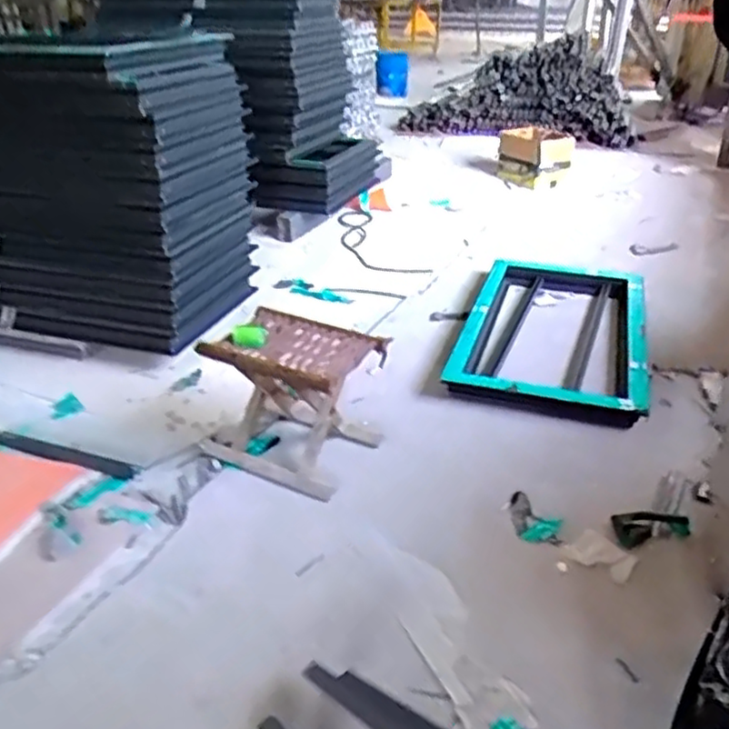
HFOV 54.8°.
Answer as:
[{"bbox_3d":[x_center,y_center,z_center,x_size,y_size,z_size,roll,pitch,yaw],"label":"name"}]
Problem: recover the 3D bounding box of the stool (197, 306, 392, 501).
[{"bbox_3d":[-0.151,0.071,1.510,0.299,0.300,0.270,17,30,27],"label":"stool"}]

